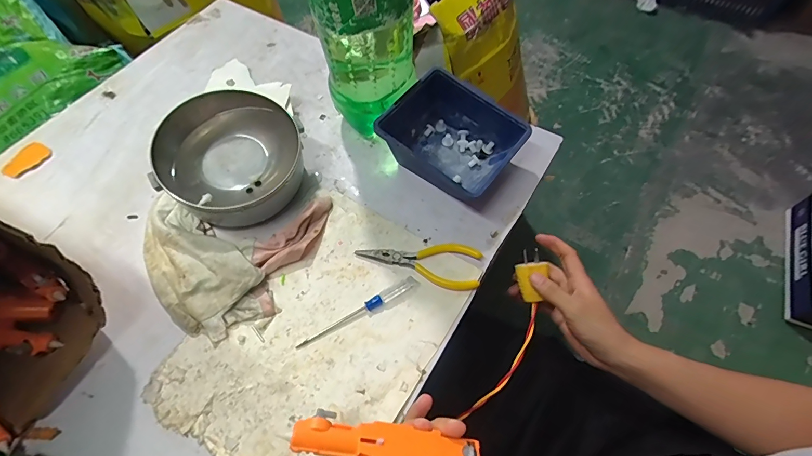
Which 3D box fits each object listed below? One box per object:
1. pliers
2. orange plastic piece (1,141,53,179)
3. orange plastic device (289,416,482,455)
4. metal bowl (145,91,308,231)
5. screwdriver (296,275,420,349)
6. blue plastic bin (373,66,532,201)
[{"bbox_3d":[0.013,0.034,0.408,0.126,0.010,0.047,10,61,5],"label":"pliers"},{"bbox_3d":[-0.471,-0.084,0.488,0.034,0.007,0.052,26,64,14],"label":"orange plastic piece"},{"bbox_3d":[-0.009,0.136,0.245,0.120,0.011,0.024,13,61,-8],"label":"orange plastic device"},{"bbox_3d":[-0.189,-0.072,0.436,0.143,0.077,0.143,-2,62,3],"label":"metal bowl"},{"bbox_3d":[-0.046,0.080,0.382,0.127,0.007,0.014,-26,64,-14],"label":"screwdriver"},{"bbox_3d":[0.053,-0.099,0.454,0.140,0.067,0.116,32,66,18],"label":"blue plastic bin"}]

